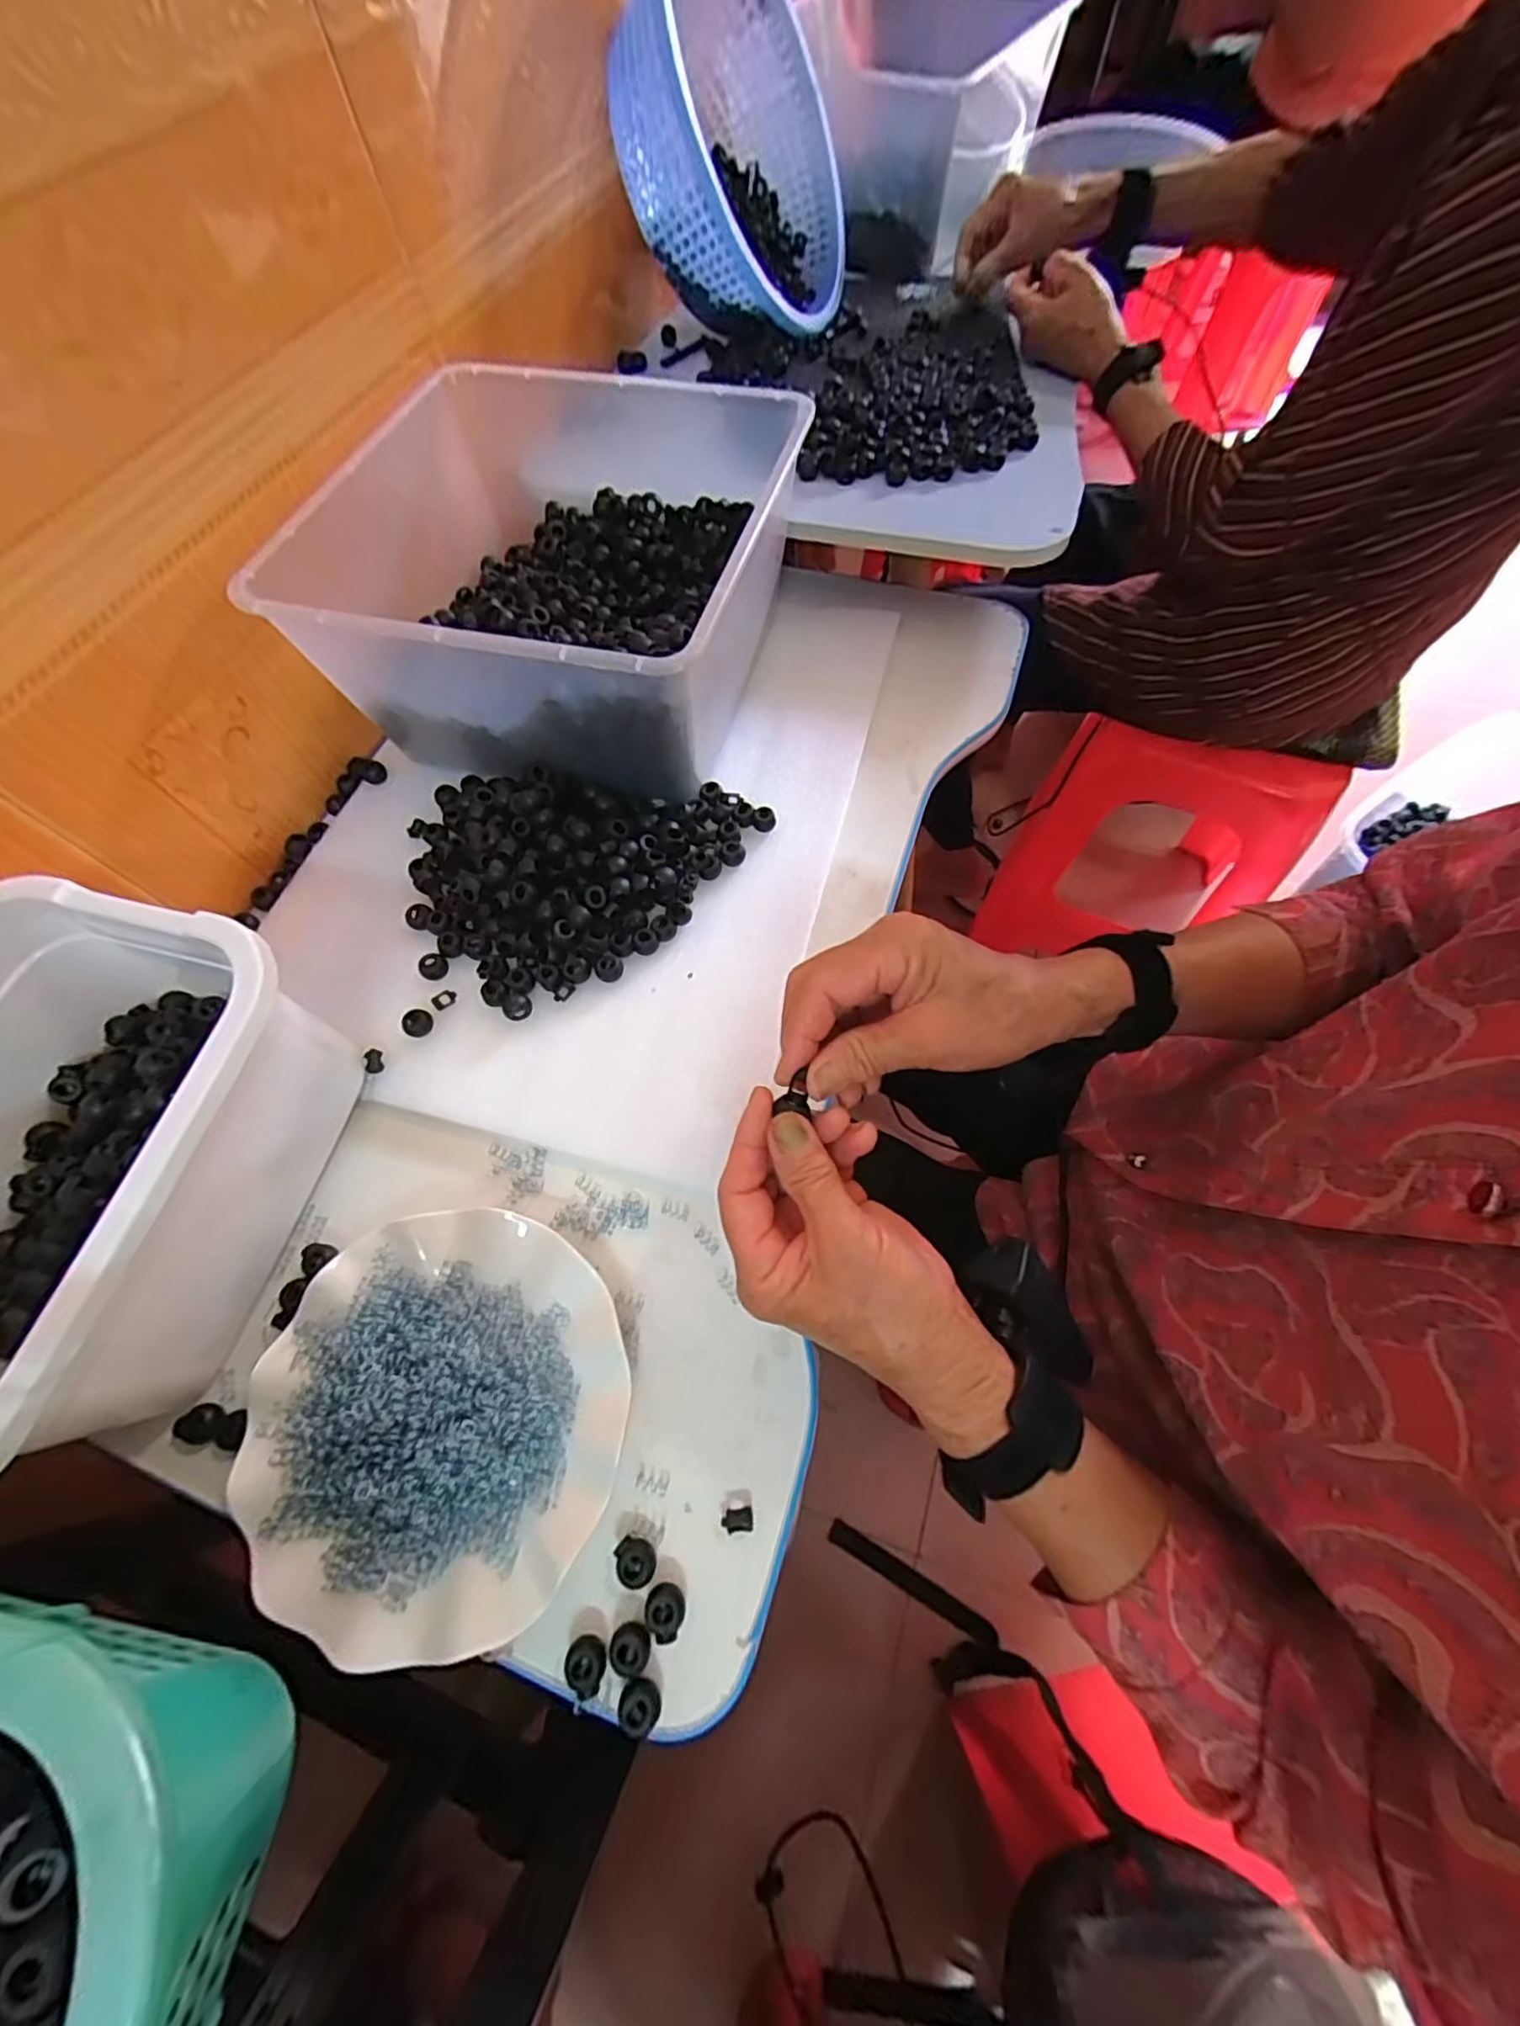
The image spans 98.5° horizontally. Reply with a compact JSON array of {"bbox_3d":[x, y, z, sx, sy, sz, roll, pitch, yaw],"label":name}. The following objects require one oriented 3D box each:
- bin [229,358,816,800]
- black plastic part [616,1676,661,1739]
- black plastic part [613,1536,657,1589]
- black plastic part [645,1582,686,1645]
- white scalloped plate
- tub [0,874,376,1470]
[{"bbox_3d":[-0.139,-0.324,0.490,0.297,0.129,0.323,11,65,8],"label":"bin"},{"bbox_3d":[-0.051,0.296,0.280,0.018,0.011,0.015,22,67,13],"label":"black plastic part"},{"bbox_3d":[-0.058,0.252,0.301,0.020,0.011,0.015,19,67,11],"label":"black plastic part"},{"bbox_3d":[-0.043,0.268,0.293,0.017,0.011,0.018,-1,64,2],"label":"black plastic part"},{"bbox_3d":[-0.158,0.194,0.321,0.177,0.035,0.179,-1,64,2],"label":"white scalloped plate"},{"bbox_3d":[-0.337,0.080,0.327,0.190,0.122,0.248,13,66,9],"label":"tub"}]

